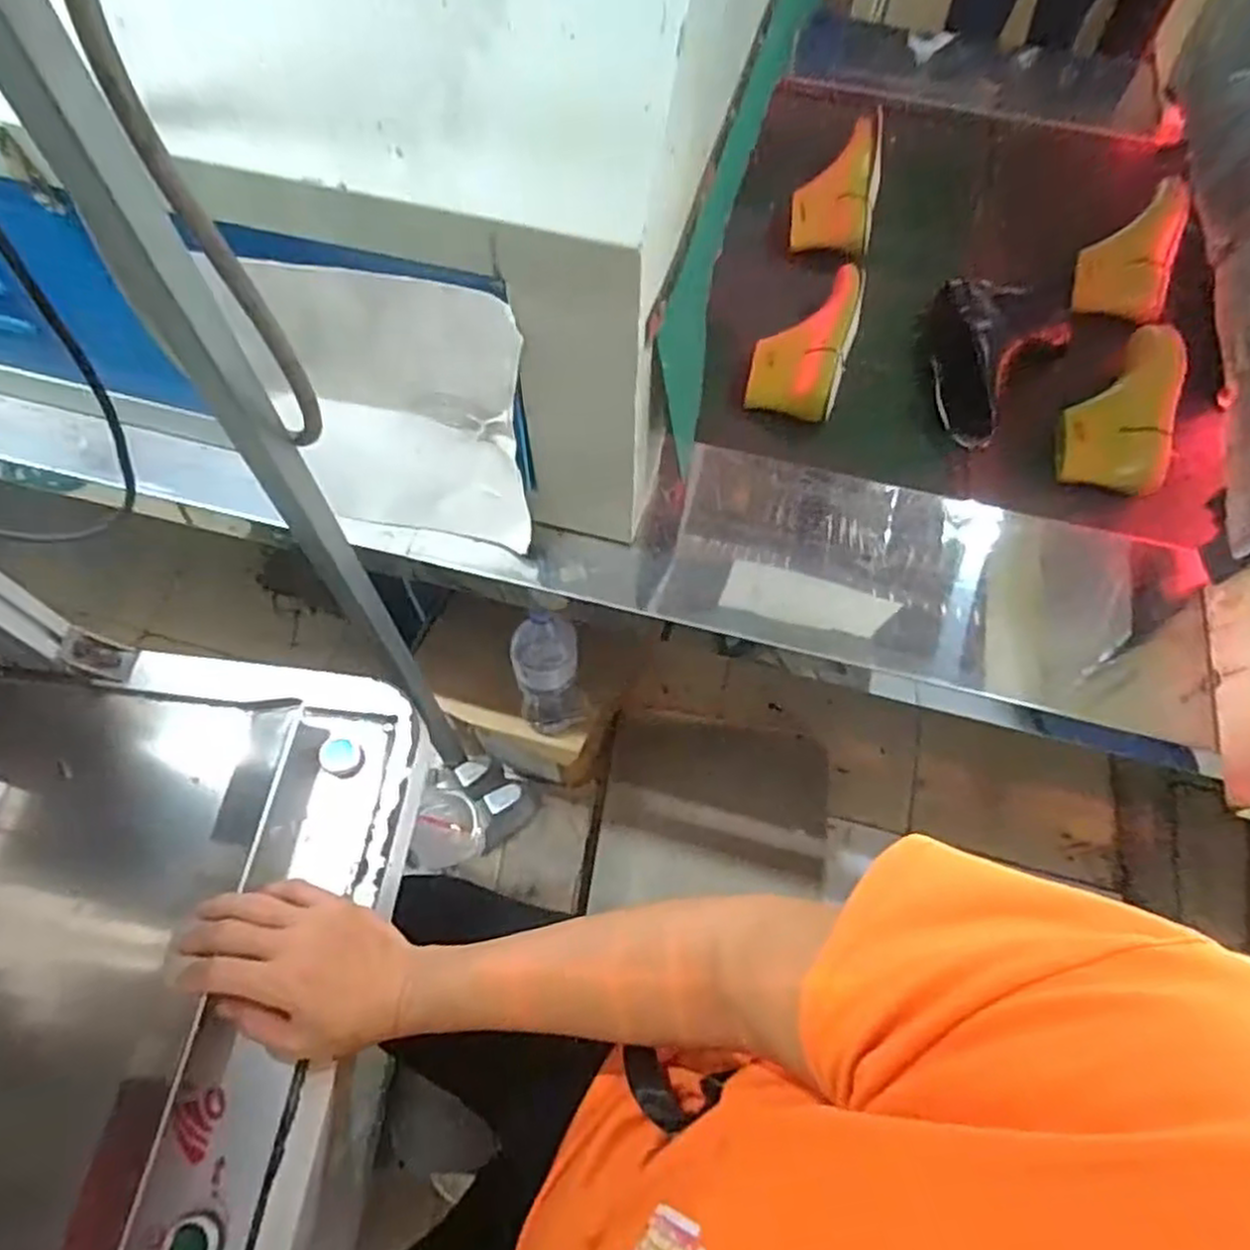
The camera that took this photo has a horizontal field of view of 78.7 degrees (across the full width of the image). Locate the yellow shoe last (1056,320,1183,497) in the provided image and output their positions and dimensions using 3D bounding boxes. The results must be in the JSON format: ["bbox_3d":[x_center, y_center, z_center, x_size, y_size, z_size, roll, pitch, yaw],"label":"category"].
[{"bbox_3d":[0.602,-0.266,0.930,0.117,0.070,0.221,10,85,30],"label":"yellow shoe last"}]

